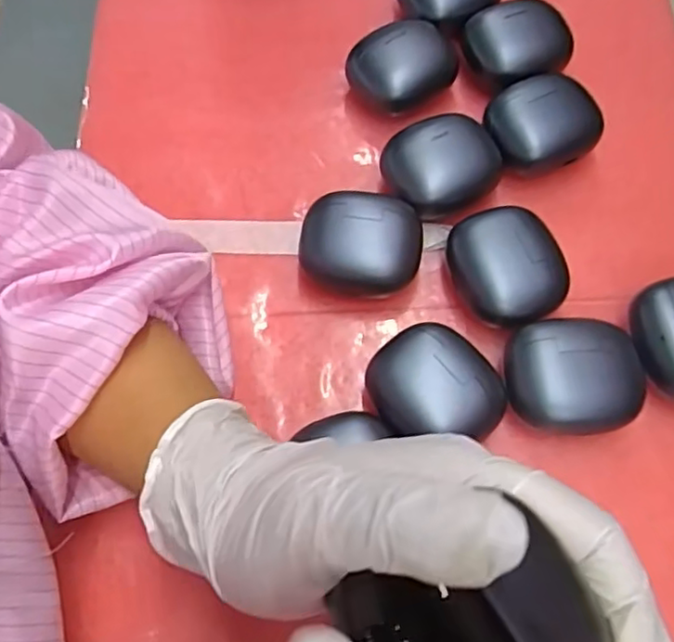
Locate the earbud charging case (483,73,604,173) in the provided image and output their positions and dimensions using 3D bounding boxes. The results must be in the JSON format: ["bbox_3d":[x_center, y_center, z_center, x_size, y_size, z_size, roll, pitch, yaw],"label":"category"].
[{"bbox_3d":[0.106,-0.099,0.330,0.054,0.030,0.044,-12,67,-4],"label":"earbud charging case"}]

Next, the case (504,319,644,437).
[{"bbox_3d":[0.102,0.025,0.276,0.057,0.029,0.046,-1,67,0],"label":"case"}]

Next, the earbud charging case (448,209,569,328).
[{"bbox_3d":[0.079,-0.024,0.300,0.043,0.027,0.055,-23,69,-9],"label":"earbud charging case"}]

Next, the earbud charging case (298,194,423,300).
[{"bbox_3d":[0.011,-0.035,0.306,0.056,0.031,0.046,3,67,2],"label":"earbud charging case"}]

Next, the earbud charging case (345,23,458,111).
[{"bbox_3d":[0.037,-0.137,0.349,0.055,0.028,0.044,-34,71,-13],"label":"earbud charging case"}]

